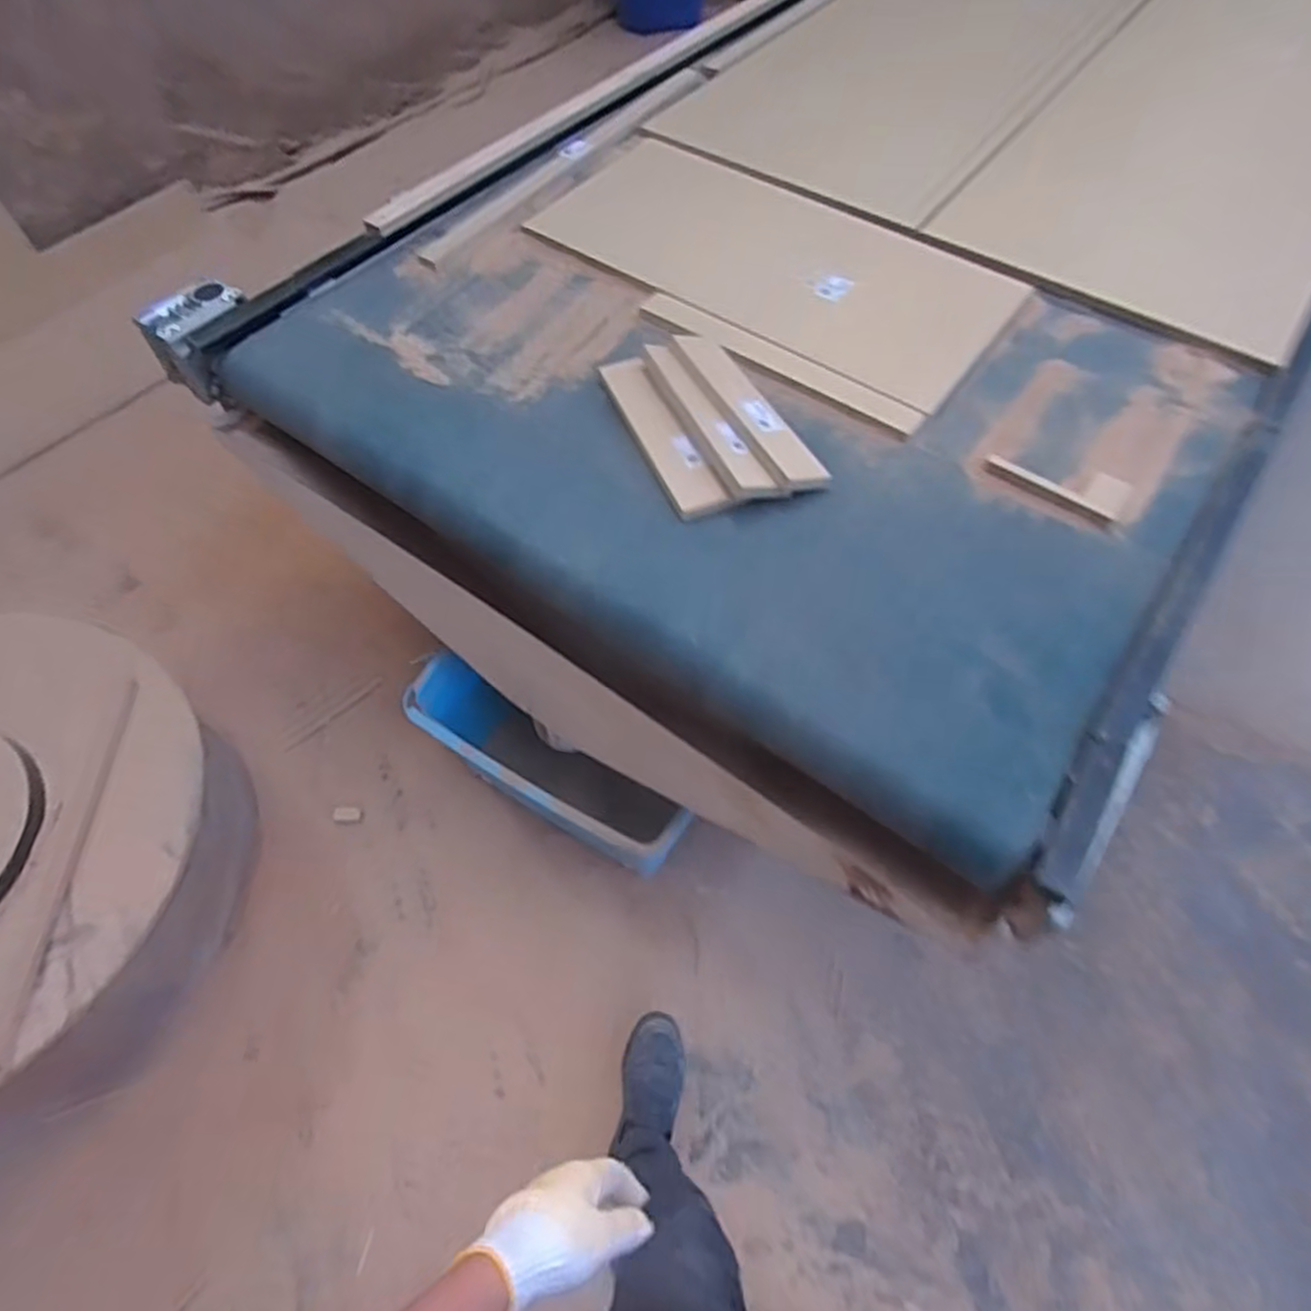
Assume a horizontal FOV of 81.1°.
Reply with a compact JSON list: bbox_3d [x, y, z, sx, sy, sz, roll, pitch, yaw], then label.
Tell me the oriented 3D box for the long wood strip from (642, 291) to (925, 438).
[{"bbox_3d":[0.173,-0.429,1.109,0.453,0.014,0.057,32,68,16],"label":"long wood strip"}]

